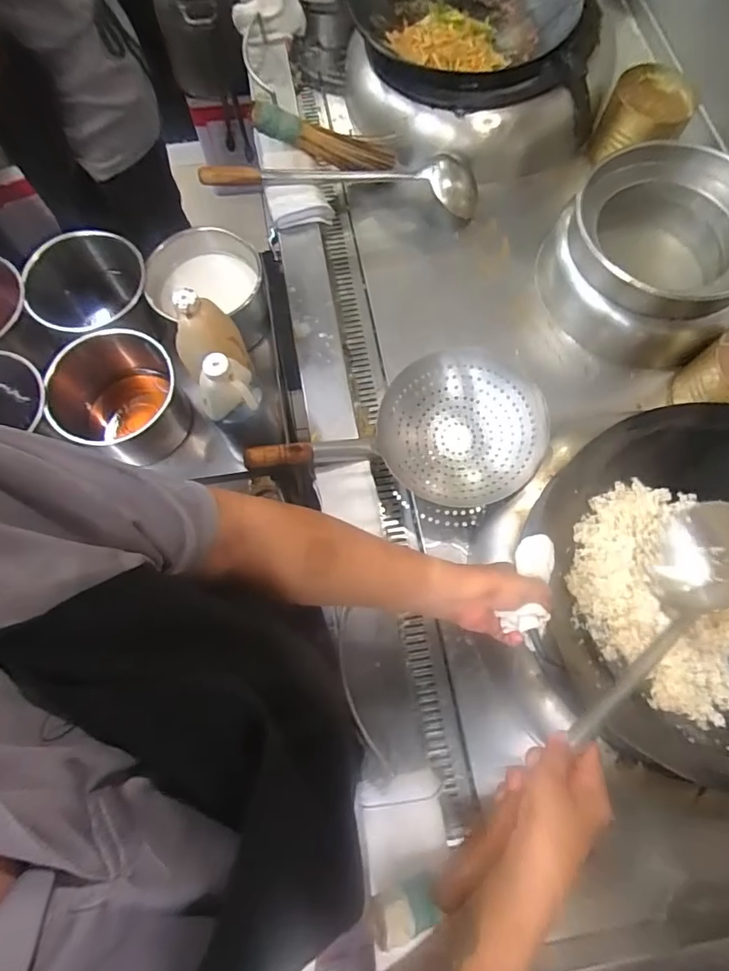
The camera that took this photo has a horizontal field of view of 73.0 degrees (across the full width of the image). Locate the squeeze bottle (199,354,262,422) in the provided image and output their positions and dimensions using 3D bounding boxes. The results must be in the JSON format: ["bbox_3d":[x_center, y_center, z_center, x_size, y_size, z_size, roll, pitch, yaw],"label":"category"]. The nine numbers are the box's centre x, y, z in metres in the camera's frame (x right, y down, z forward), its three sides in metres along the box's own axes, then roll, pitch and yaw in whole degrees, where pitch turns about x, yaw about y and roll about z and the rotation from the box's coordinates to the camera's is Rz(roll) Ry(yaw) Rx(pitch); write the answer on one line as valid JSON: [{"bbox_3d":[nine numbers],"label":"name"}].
[{"bbox_3d":[-0.169,-0.120,0.600,0.070,0.088,0.054,-25,75,-10],"label":"squeeze bottle"}]

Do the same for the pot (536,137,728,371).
[{"bbox_3d":[0.501,-0.400,0.856,0.323,0.182,0.303,23,73,5],"label":"pot"}]

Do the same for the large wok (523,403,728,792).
[{"bbox_3d":[0.441,0.110,0.601,0.388,0.119,0.407,-20,74,-8],"label":"large wok"}]

